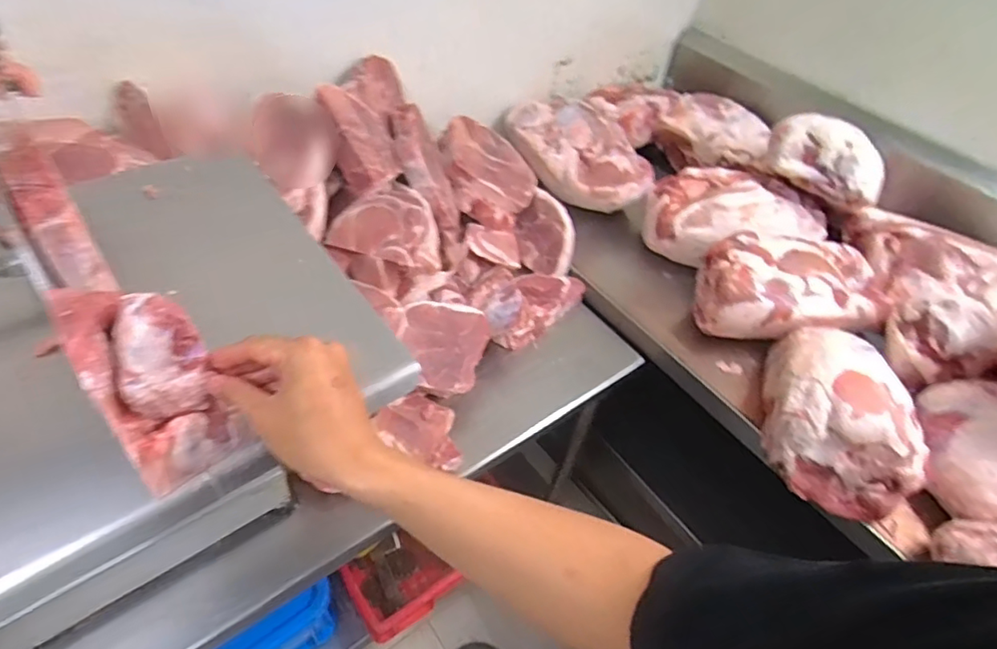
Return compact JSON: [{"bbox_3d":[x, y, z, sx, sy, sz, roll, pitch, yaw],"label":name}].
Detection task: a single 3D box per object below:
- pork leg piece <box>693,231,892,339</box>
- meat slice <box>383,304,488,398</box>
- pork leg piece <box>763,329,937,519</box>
[{"bbox_3d":[0.517,-0.064,1.000,0.322,0.103,0.165,-1,47,-8],"label":"pork leg piece"},{"bbox_3d":[-0.078,0.034,0.861,0.159,0.019,0.136,-4,78,-37],"label":"meat slice"},{"bbox_3d":[0.517,0.121,0.848,0.193,0.123,0.280,19,48,10],"label":"pork leg piece"}]

